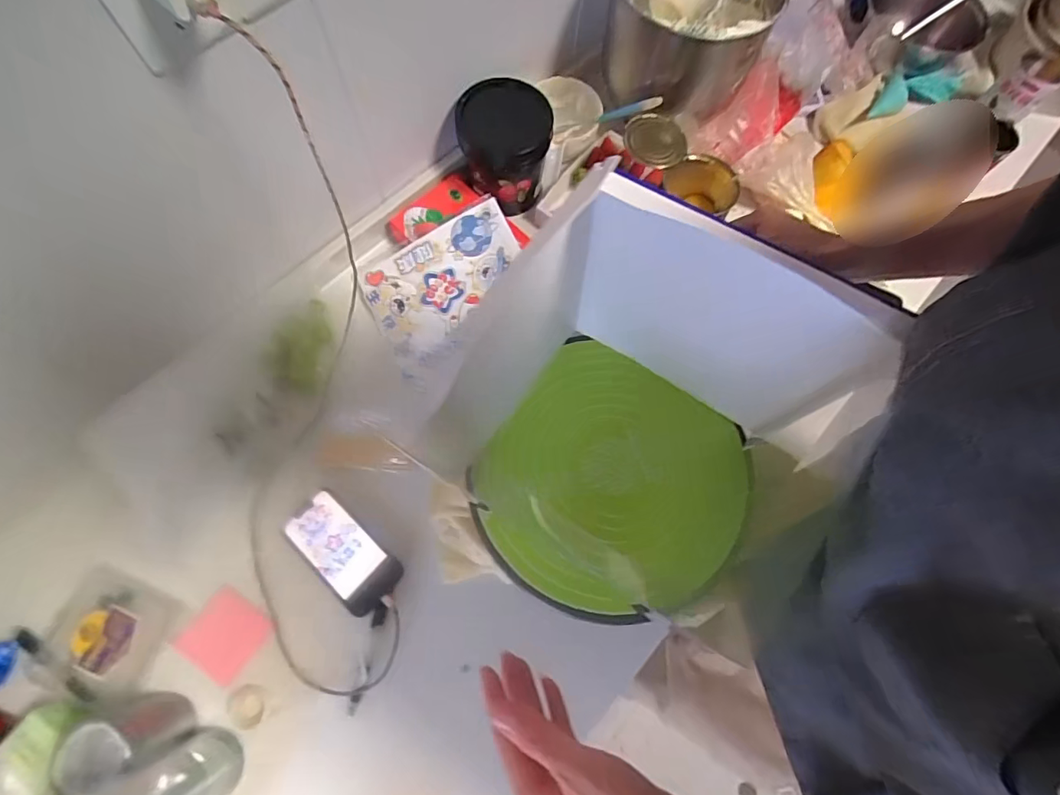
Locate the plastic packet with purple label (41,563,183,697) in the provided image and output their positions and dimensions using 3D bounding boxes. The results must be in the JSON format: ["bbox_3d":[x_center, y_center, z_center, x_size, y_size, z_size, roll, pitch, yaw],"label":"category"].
[{"bbox_3d":[-0.456,0.250,0.536,0.117,0.025,0.110,23,72,5],"label":"plastic packet with purple label"}]

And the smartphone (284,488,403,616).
[{"bbox_3d":[-0.220,0.177,0.581,0.146,0.014,0.068,41,76,15],"label":"smartphone"}]

